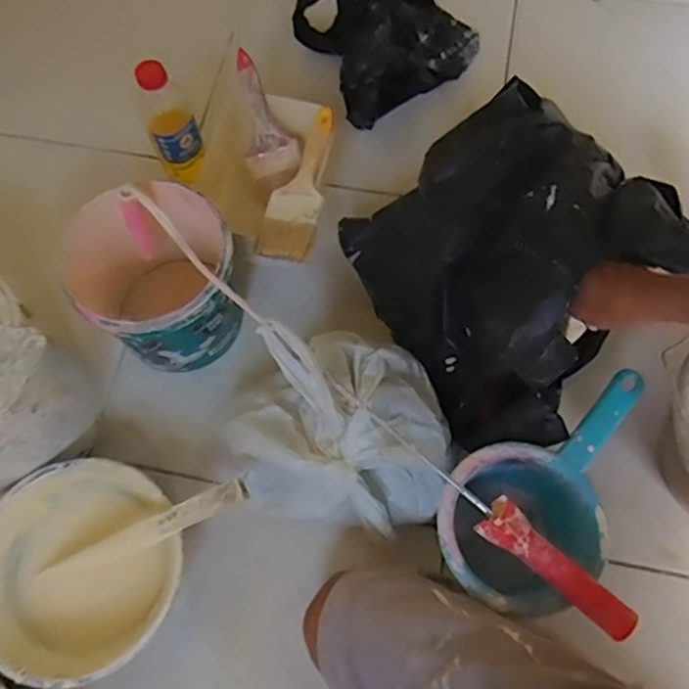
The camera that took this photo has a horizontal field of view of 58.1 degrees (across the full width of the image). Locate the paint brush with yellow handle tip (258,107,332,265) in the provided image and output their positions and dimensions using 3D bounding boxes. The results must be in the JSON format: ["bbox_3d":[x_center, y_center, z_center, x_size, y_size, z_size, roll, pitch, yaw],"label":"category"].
[{"bbox_3d":[-0.051,-0.186,0.707,0.059,0.029,0.201,7,69,4],"label":"paint brush with yellow handle tip"}]

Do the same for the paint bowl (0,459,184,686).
[{"bbox_3d":[-0.259,0.221,0.618,0.197,0.070,0.194,0,69,1],"label":"paint bowl"}]

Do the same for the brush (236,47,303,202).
[{"bbox_3d":[-0.099,-0.272,0.772,0.065,0.024,0.169,-19,114,-7],"label":"brush"}]

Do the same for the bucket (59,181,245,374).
[{"bbox_3d":[-0.197,-0.065,0.683,0.156,0.166,0.170,0,69,1],"label":"bucket"}]

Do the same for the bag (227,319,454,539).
[{"bbox_3d":[-0.005,0.076,0.607,0.217,0.138,0.188,9,69,5],"label":"bag"}]

